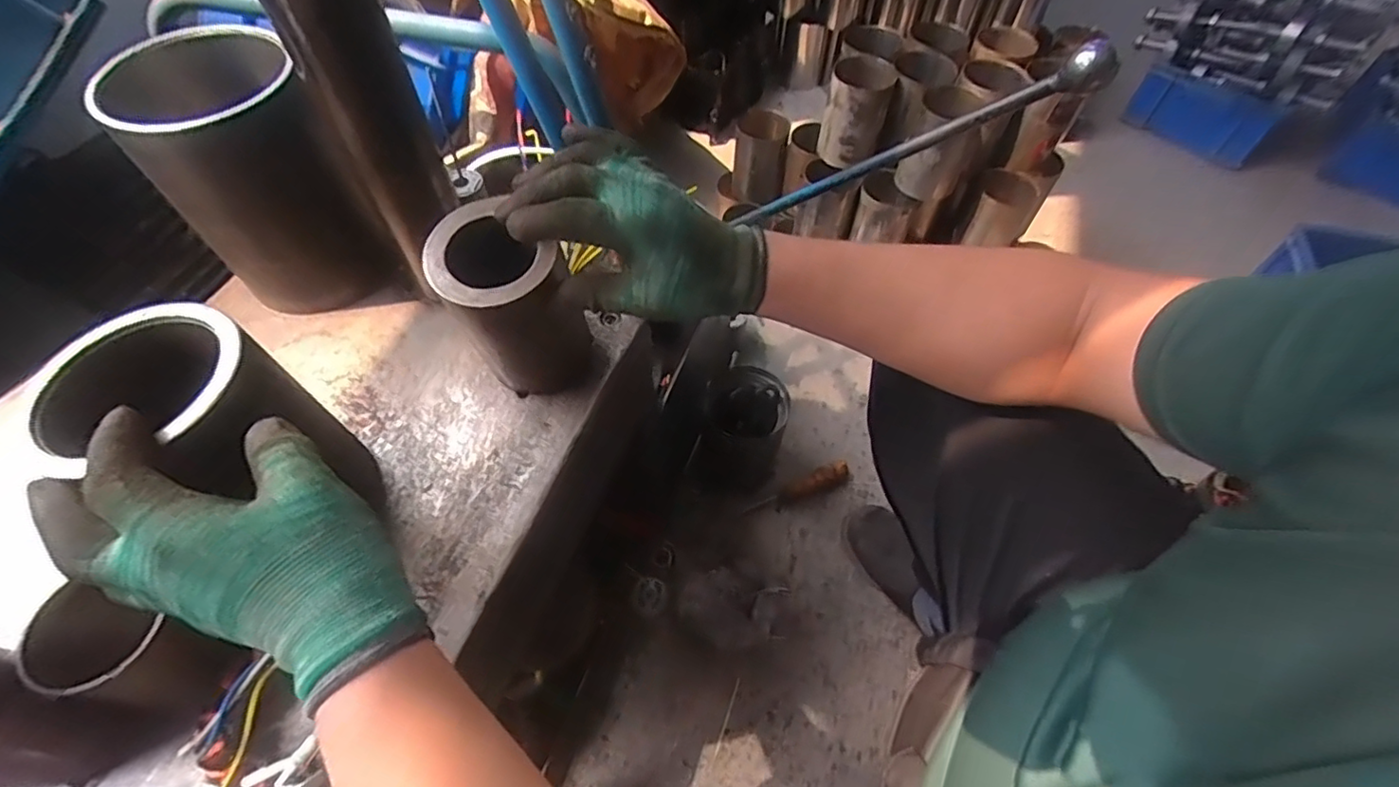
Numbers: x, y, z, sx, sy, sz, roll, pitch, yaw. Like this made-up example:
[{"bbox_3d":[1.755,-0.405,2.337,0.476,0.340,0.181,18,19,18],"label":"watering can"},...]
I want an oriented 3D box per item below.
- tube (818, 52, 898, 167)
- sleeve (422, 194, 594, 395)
[{"bbox_3d":[0.238,-0.424,0.921,0.093,0.132,0.079,18,58,10],"label":"tube"},{"bbox_3d":[-0.130,-0.059,0.452,0.082,0.152,0.073,-5,59,5],"label":"sleeve"}]

